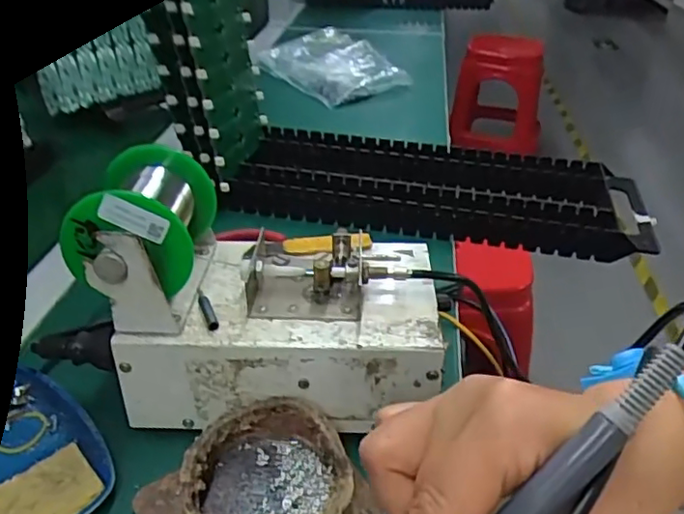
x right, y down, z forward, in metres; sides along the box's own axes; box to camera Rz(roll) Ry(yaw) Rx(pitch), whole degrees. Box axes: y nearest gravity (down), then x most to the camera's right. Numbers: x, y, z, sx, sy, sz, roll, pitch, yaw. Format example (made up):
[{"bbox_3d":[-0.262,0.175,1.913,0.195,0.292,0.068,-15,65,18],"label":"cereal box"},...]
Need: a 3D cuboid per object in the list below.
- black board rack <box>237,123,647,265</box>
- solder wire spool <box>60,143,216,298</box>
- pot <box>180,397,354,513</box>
[{"bbox_3d":[0.091,-0.069,0.593,0.382,0.033,0.145,7,34,10],"label":"black board rack"},{"bbox_3d":[-0.114,-0.021,0.357,0.067,0.072,0.080,1,34,0],"label":"solder wire spool"},{"bbox_3d":[-0.037,0.116,0.310,0.080,0.036,0.083,1,34,0],"label":"pot"}]

